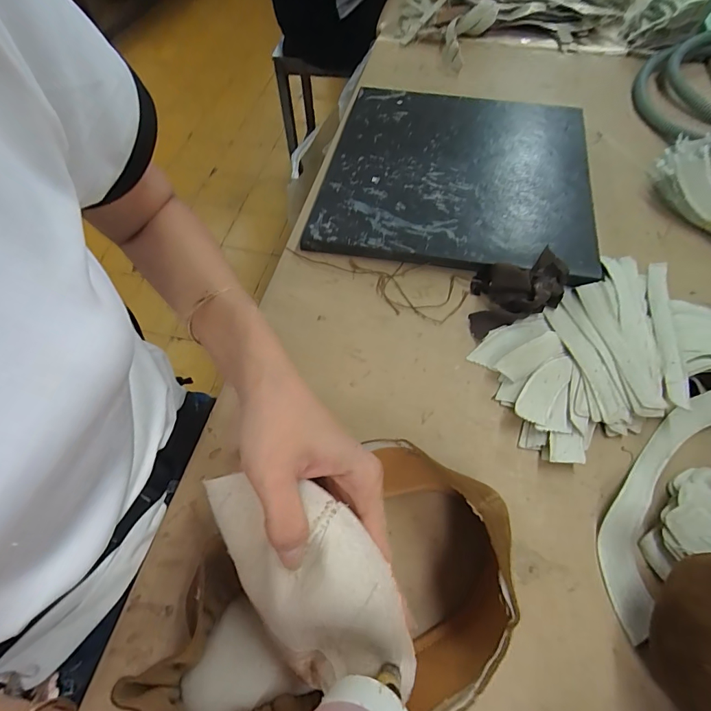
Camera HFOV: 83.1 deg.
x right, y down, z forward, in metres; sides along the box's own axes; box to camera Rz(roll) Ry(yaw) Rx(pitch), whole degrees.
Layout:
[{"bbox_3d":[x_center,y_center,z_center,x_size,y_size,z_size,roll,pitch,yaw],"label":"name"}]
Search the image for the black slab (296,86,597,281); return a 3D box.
[{"bbox_3d":[0.123,-0.228,0.490,0.301,0.027,0.304,10,61,7],"label":"black slab"}]

